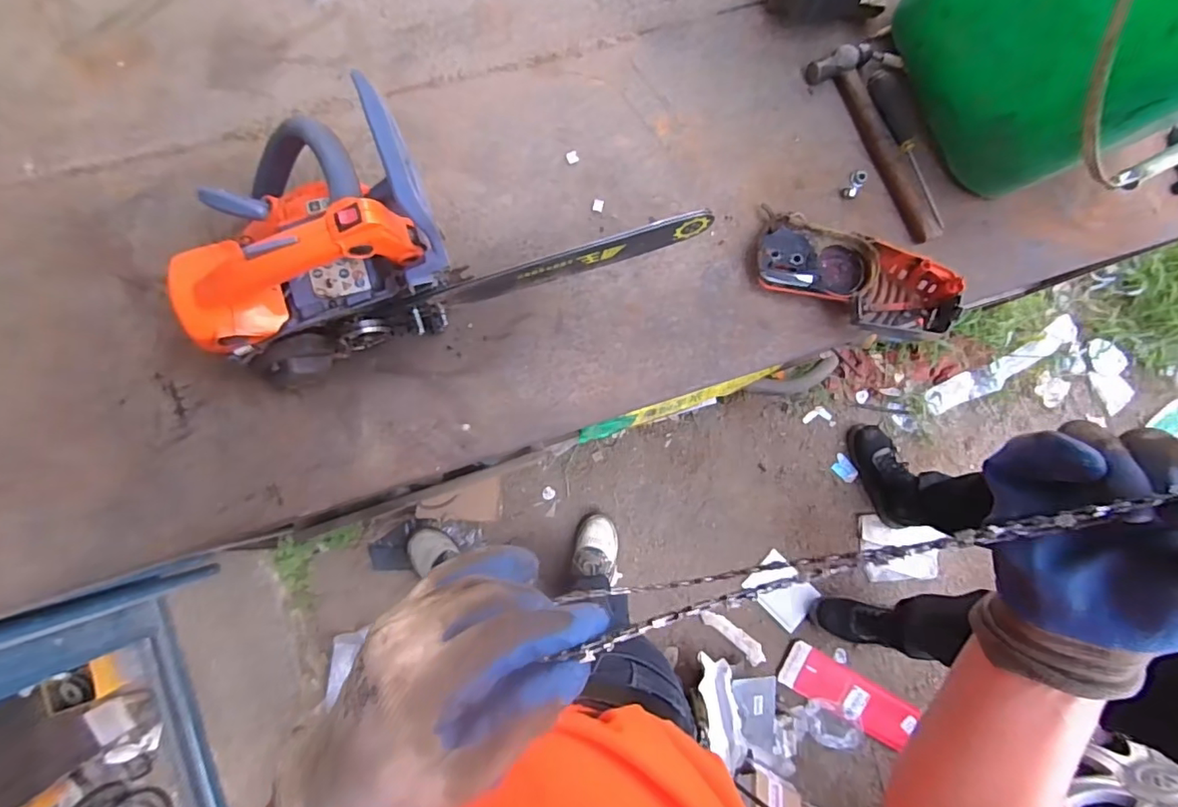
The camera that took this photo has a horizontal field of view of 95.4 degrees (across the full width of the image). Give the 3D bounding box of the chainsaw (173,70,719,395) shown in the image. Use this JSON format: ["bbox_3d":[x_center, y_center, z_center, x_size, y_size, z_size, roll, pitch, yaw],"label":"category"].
[{"bbox_3d":[-0.130,-0.180,0.482,0.445,0.197,0.181,-20,86,-6],"label":"chainsaw"}]

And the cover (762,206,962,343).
[{"bbox_3d":[0.289,-0.137,0.590,0.218,0.044,0.094,22,82,-2],"label":"cover"}]

